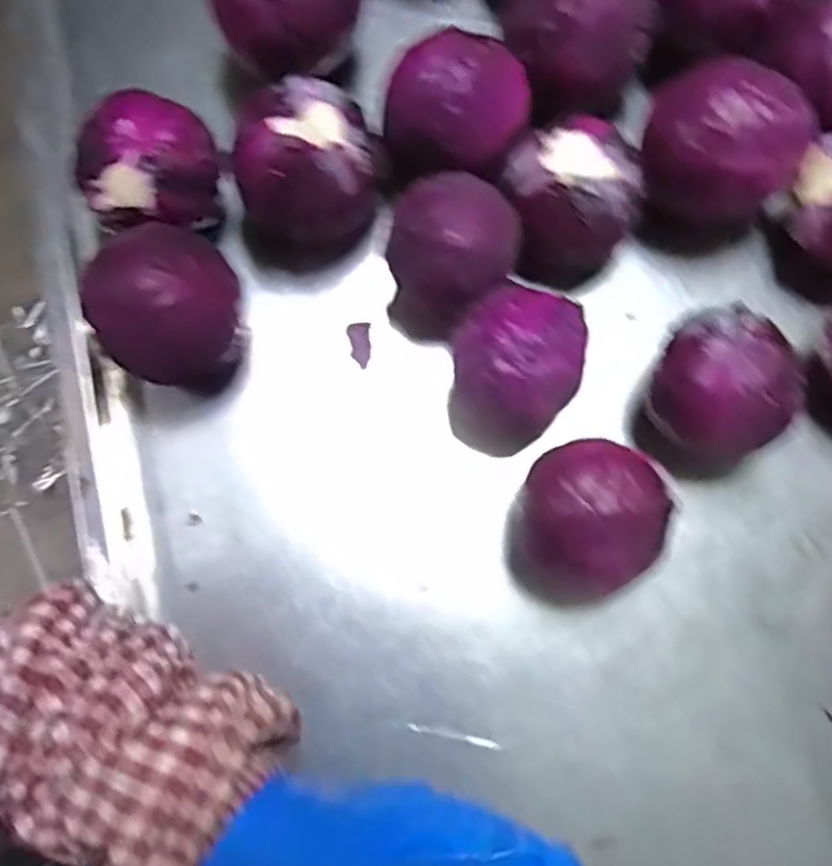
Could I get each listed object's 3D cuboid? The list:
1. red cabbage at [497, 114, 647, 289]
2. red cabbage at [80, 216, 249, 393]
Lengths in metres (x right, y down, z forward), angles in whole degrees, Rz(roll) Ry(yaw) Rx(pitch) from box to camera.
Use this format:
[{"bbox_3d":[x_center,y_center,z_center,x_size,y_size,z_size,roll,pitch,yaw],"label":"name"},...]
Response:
[{"bbox_3d":[0.113,-0.170,0.546,0.096,0.100,0.088,0,77,-1],"label":"red cabbage"},{"bbox_3d":[-0.168,-0.084,0.506,0.095,0.091,0.099,0,77,-1],"label":"red cabbage"}]

